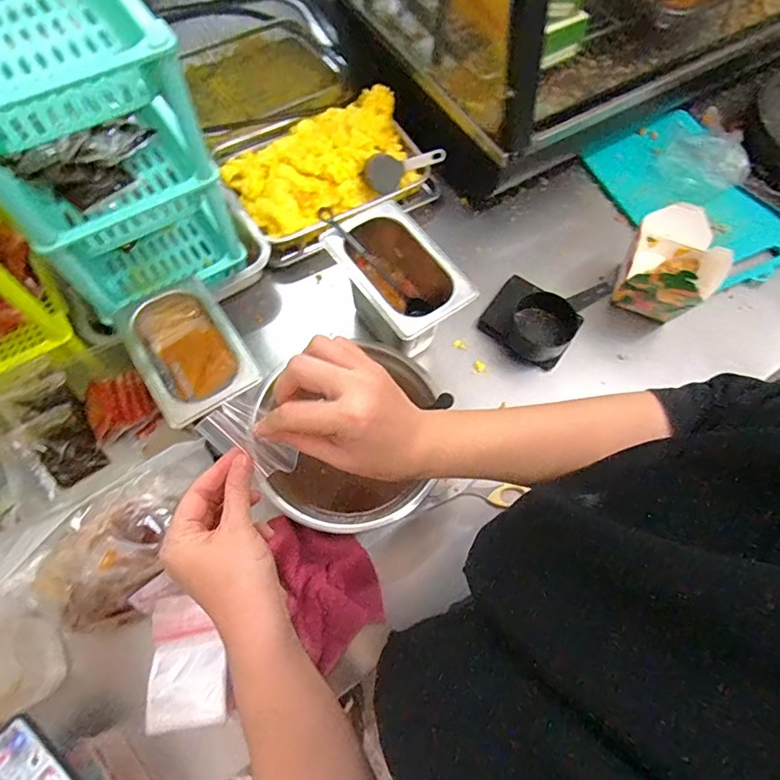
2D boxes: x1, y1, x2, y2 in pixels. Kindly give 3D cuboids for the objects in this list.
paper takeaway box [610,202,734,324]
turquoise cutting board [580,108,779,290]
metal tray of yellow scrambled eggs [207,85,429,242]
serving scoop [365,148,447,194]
[{"bbox_3d":[0.415,-0.174,0.708,0.137,0.111,0.134,30,68,10],"label":"paper takeaway box"},{"bbox_3d":[0.522,-0.331,0.826,0.241,0.024,0.345,-26,74,-9],"label":"turquoise cutting board"},{"bbox_3d":[-0.099,-0.353,0.757,0.304,0.071,0.196,-26,70,-13],"label":"metal tray of yellow scrambled eggs"},{"bbox_3d":[0.021,-0.353,0.757,0.130,0.055,0.024,-27,34,-16],"label":"serving scoop"}]

